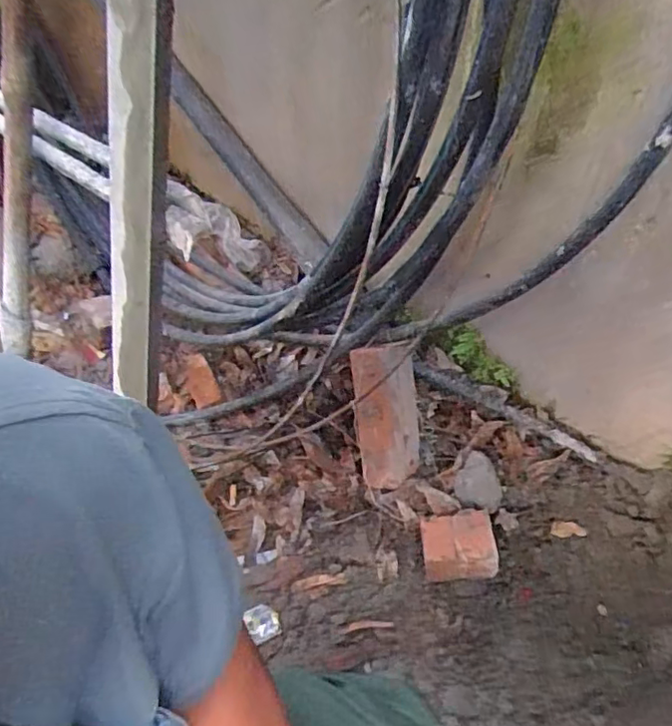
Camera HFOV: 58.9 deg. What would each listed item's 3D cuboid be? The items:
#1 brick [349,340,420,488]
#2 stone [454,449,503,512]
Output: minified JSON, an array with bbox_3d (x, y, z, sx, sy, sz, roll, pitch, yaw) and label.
[{"bbox_3d":[0.077,0.075,0.885,0.100,0.209,0.071,-9,16,-4],"label":"brick"},{"bbox_3d":[0.206,0.178,0.862,0.067,0.035,0.092,10,50,9],"label":"stone"}]

